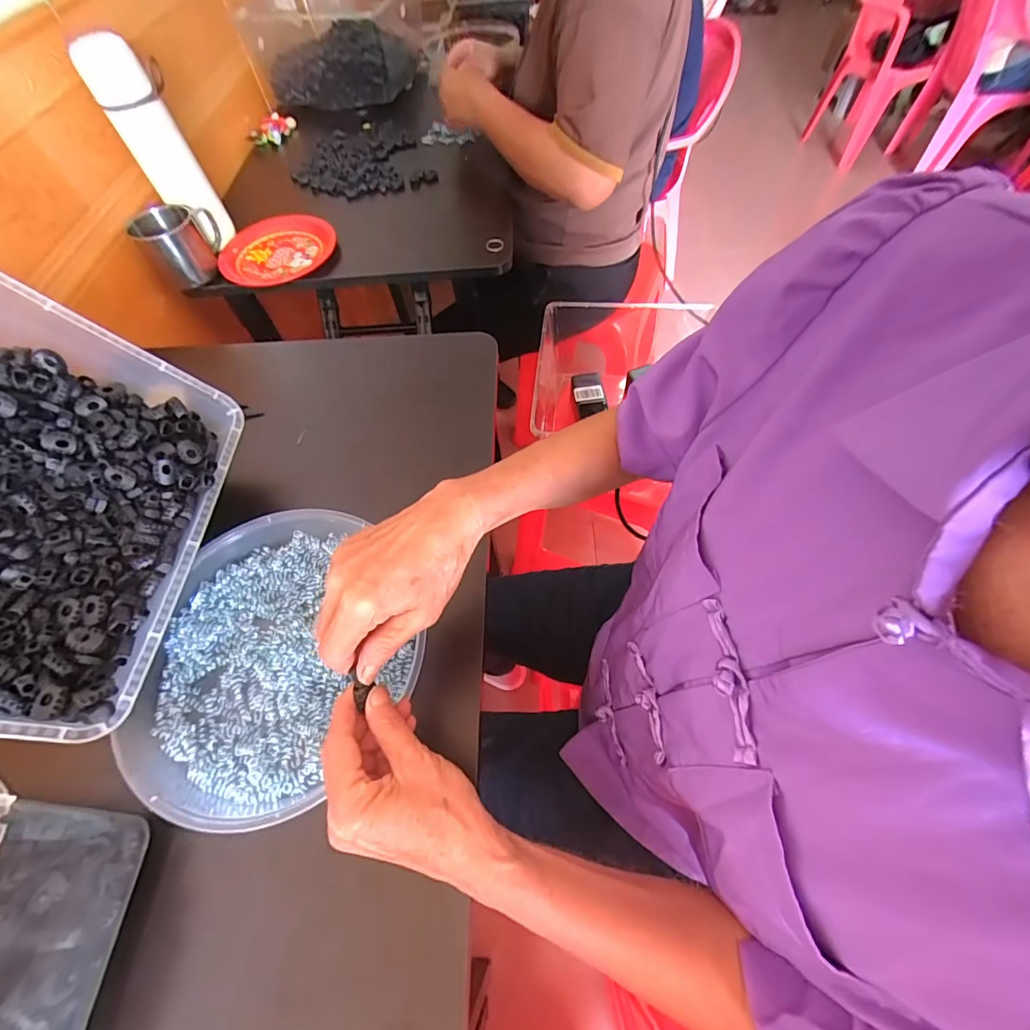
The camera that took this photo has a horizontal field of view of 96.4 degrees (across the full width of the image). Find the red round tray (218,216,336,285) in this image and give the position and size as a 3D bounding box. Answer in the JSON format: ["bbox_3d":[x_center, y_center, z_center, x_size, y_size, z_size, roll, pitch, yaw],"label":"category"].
[{"bbox_3d":[-0.358,-0.404,0.696,0.166,0.023,0.166,-29,62,-13],"label":"red round tray"}]

